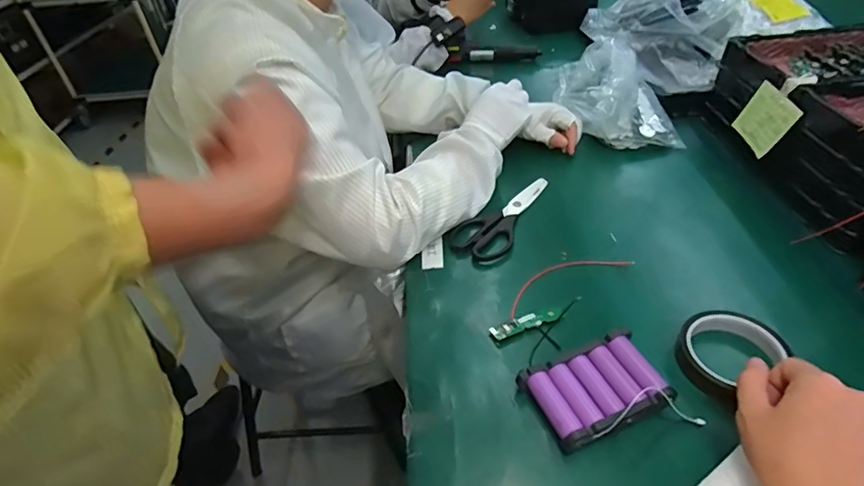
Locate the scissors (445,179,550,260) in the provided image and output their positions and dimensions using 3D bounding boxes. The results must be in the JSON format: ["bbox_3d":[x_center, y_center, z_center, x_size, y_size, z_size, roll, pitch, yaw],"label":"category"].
[{"bbox_3d":[0.105,-0.039,0.649,0.068,0.012,0.190,26,50,32],"label":"scissors"}]

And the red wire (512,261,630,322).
[{"bbox_3d":[0.151,0.040,0.554,0.162,0.007,0.046,-19,42,-15],"label":"red wire"}]

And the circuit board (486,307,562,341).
[{"bbox_3d":[0.099,0.081,0.507,0.079,0.009,0.021,-17,41,-12],"label":"circuit board"}]

